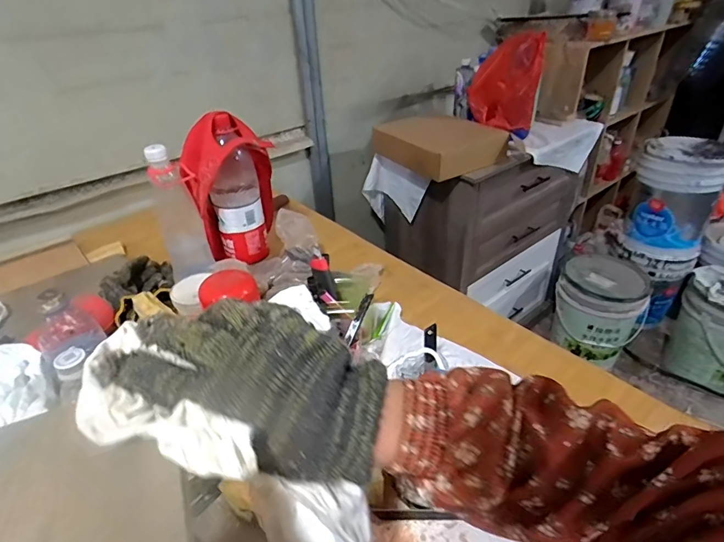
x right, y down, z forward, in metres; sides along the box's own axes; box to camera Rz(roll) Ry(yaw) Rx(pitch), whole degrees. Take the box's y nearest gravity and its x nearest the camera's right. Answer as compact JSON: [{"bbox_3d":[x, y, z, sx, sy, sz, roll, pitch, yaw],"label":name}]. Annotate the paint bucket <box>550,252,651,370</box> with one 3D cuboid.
[{"bbox_3d":[0.951,0.157,1.722,0.311,0.380,0.321,21,42,31],"label":"paint bucket"}]

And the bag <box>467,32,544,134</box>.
[{"bbox_3d":[0.433,-0.559,1.324,0.208,0.290,0.155,8,37,17],"label":"bag"}]

